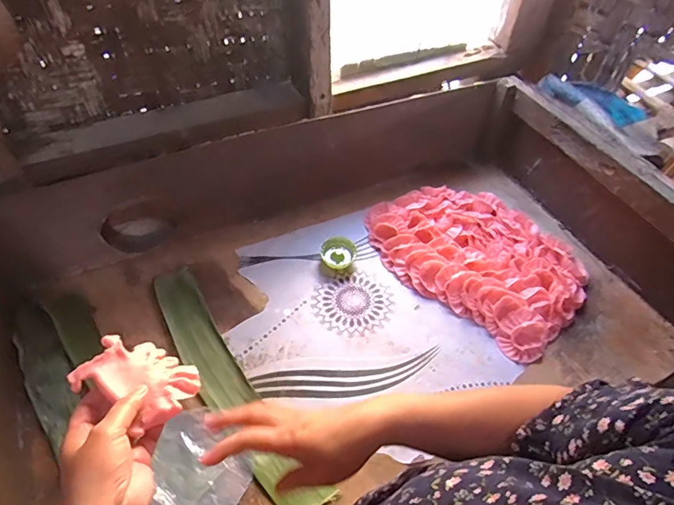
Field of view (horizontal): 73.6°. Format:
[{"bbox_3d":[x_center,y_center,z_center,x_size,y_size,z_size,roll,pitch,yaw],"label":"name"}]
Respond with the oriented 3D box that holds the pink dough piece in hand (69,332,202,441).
[{"bbox_3d":[-0.175,0.112,0.402,0.088,0.040,0.069,24,54,15],"label":"pink dough piece in hand"}]

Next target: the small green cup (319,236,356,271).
[{"bbox_3d":[0.001,0.001,0.777,0.058,0.029,0.052,5,51,1],"label":"small green cup"}]

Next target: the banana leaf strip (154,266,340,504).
[{"bbox_3d":[-0.158,0.181,0.645,0.073,0.009,0.424,-29,58,-23],"label":"banana leaf strip"}]

